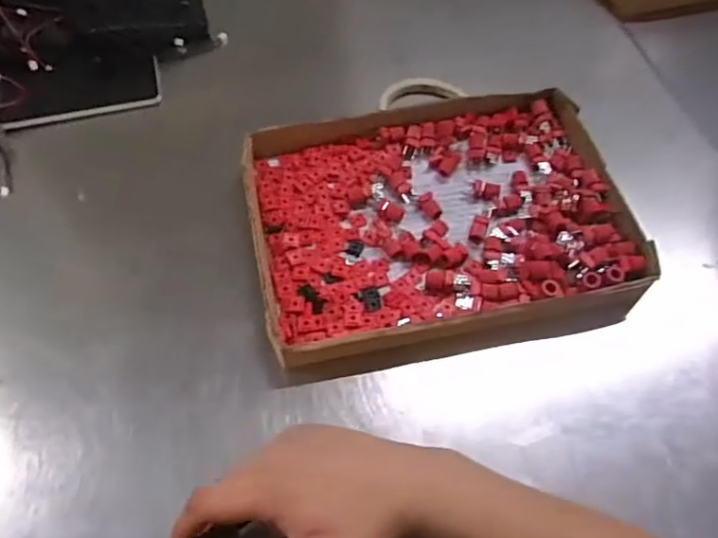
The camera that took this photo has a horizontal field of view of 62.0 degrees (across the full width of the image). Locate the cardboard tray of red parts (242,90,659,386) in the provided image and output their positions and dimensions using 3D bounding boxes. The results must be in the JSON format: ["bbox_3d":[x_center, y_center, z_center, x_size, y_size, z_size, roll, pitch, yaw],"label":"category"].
[{"bbox_3d":[0.067,-0.052,0.526,0.328,0.035,0.259,-10,62,-8],"label":"cardboard tray of red parts"}]

